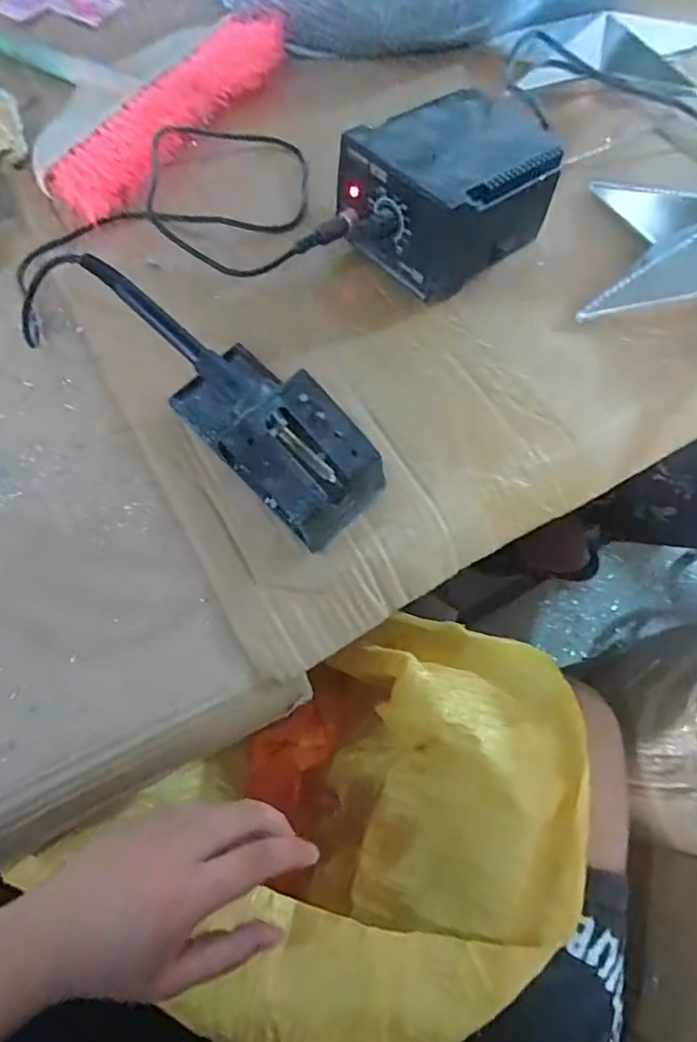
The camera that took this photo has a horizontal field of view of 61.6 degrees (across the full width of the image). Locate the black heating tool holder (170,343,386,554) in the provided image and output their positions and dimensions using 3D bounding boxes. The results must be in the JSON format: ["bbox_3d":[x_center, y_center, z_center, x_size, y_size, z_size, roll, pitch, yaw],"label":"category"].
[{"bbox_3d":[-0.046,-0.046,0.384,0.128,0.085,0.072,39,72,18],"label":"black heating tool holder"}]

